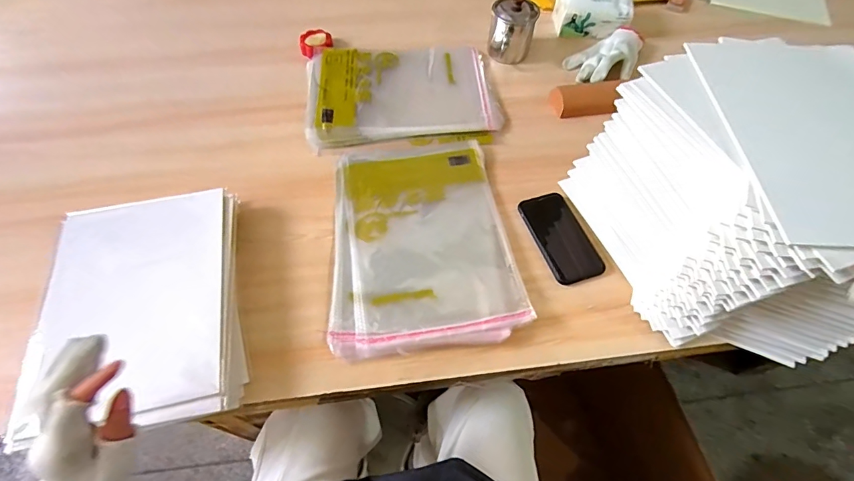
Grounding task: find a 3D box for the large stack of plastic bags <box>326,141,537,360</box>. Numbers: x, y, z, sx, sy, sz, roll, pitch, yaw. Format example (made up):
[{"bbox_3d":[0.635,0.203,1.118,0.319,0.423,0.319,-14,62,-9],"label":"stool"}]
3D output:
[{"bbox_3d":[-0.011,-0.010,0.625,0.251,0.018,0.343,-5,59,-5],"label":"large stack of plastic bags"}]

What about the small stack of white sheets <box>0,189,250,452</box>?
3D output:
[{"bbox_3d":[-0.358,0.080,0.527,0.225,0.038,0.295,-12,59,-5],"label":"small stack of white sheets"}]

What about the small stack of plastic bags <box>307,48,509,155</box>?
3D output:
[{"bbox_3d":[-0.046,-0.276,0.775,0.338,0.026,0.236,-3,59,-3],"label":"small stack of plastic bags"}]

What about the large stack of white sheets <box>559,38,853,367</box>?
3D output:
[{"bbox_3d":[0.408,-0.053,0.519,0.291,0.216,0.352,-16,60,-7],"label":"large stack of white sheets"}]

